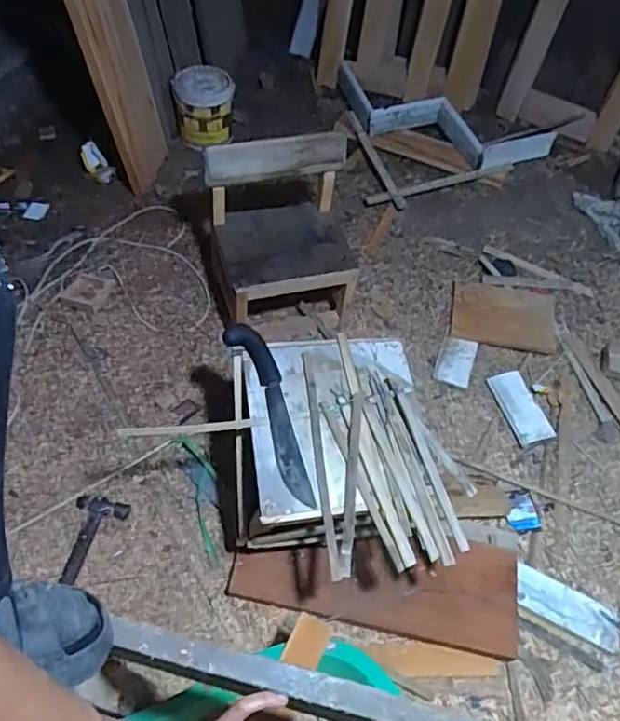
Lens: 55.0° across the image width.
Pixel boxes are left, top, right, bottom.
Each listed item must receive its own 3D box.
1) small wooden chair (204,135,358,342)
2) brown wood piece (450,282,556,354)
[{"bbox_3d":[-0.063,-0.282,1.429,0.326,0.391,0.314,-9,55,-11],"label":"small wooden chair"},{"bbox_3d":[0.519,-0.120,1.602,0.271,0.020,0.207,9,54,3],"label":"brown wood piece"}]

